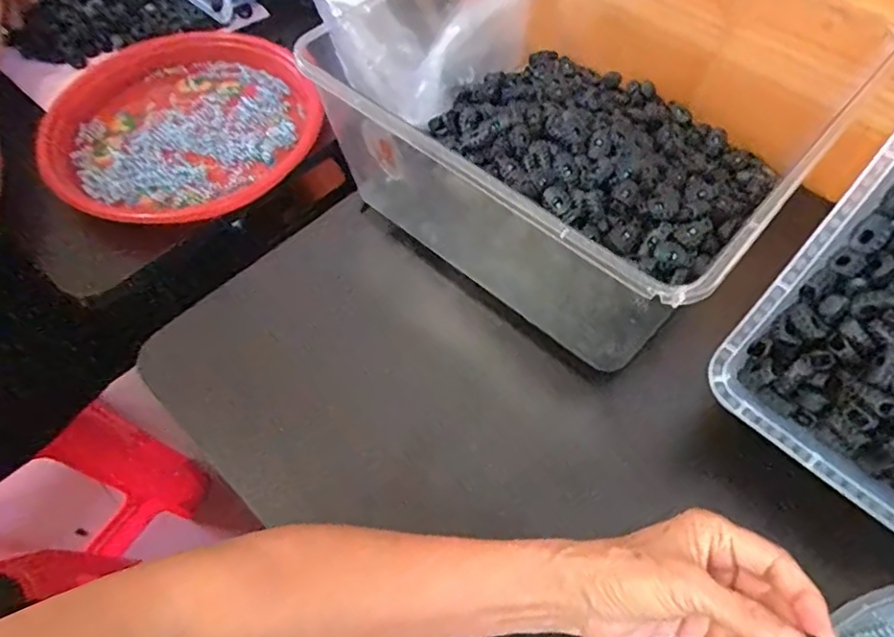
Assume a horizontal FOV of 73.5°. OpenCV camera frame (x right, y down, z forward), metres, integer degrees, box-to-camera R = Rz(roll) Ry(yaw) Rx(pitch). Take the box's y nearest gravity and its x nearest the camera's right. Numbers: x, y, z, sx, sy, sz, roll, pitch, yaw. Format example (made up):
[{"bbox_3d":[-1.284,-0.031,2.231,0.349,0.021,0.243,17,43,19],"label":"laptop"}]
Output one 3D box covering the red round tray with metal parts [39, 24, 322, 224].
[{"bbox_3d":[-0.241,-0.183,0.547,0.227,0.033,0.242,0,58,1],"label":"red round tray with metal parts"}]

